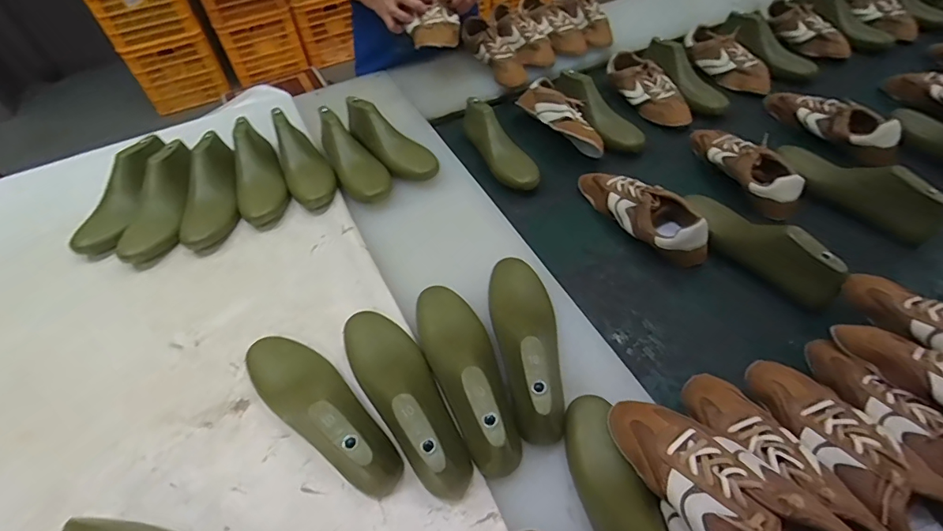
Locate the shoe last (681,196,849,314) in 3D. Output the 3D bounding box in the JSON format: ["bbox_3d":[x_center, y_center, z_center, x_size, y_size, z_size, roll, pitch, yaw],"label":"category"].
[{"bbox_3d":[0.456,-0.044,0.731,0.070,0.084,0.263,-28,53,-15],"label":"shoe last"}]

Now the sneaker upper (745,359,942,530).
[{"bbox_3d":[0.404,0.199,0.480,0.094,0.076,0.253,-21,51,-10],"label":"sneaker upper"}]

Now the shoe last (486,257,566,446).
[{"bbox_3d":[0.068,0.079,0.597,0.095,0.087,0.273,-6,50,2],"label":"shoe last"}]

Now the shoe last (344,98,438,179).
[{"bbox_3d":[-0.161,-0.246,0.903,0.239,0.073,0.086,41,63,16],"label":"shoe last"}]

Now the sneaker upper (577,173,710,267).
[{"bbox_3d":[0.291,-0.103,0.801,0.086,0.071,0.262,-29,53,-17],"label":"sneaker upper"}]

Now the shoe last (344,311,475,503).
[{"bbox_3d":[-0.083,0.144,0.559,0.088,0.094,0.269,-30,53,-17],"label":"shoe last"}]

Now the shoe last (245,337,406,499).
[{"bbox_3d":[-0.183,0.164,0.557,0.261,0.104,0.083,32,61,29],"label":"shoe last"}]

